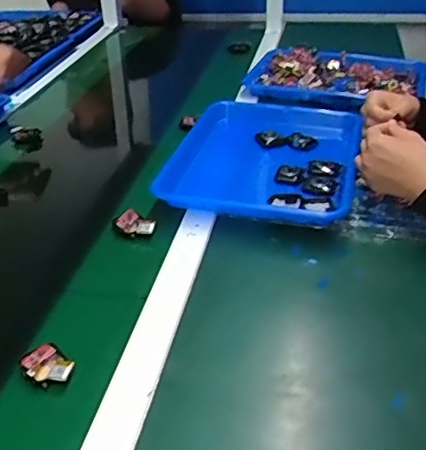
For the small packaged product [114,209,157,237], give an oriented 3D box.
[{"bbox_3d":[-0.098,-0.001,0.757,0.063,0.017,0.030,21,38,31],"label":"small packaged product"}]

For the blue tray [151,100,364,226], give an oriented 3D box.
[{"bbox_3d":[0.077,-0.100,0.859,0.253,0.036,0.333,6,33,13],"label":"blue tray"}]

